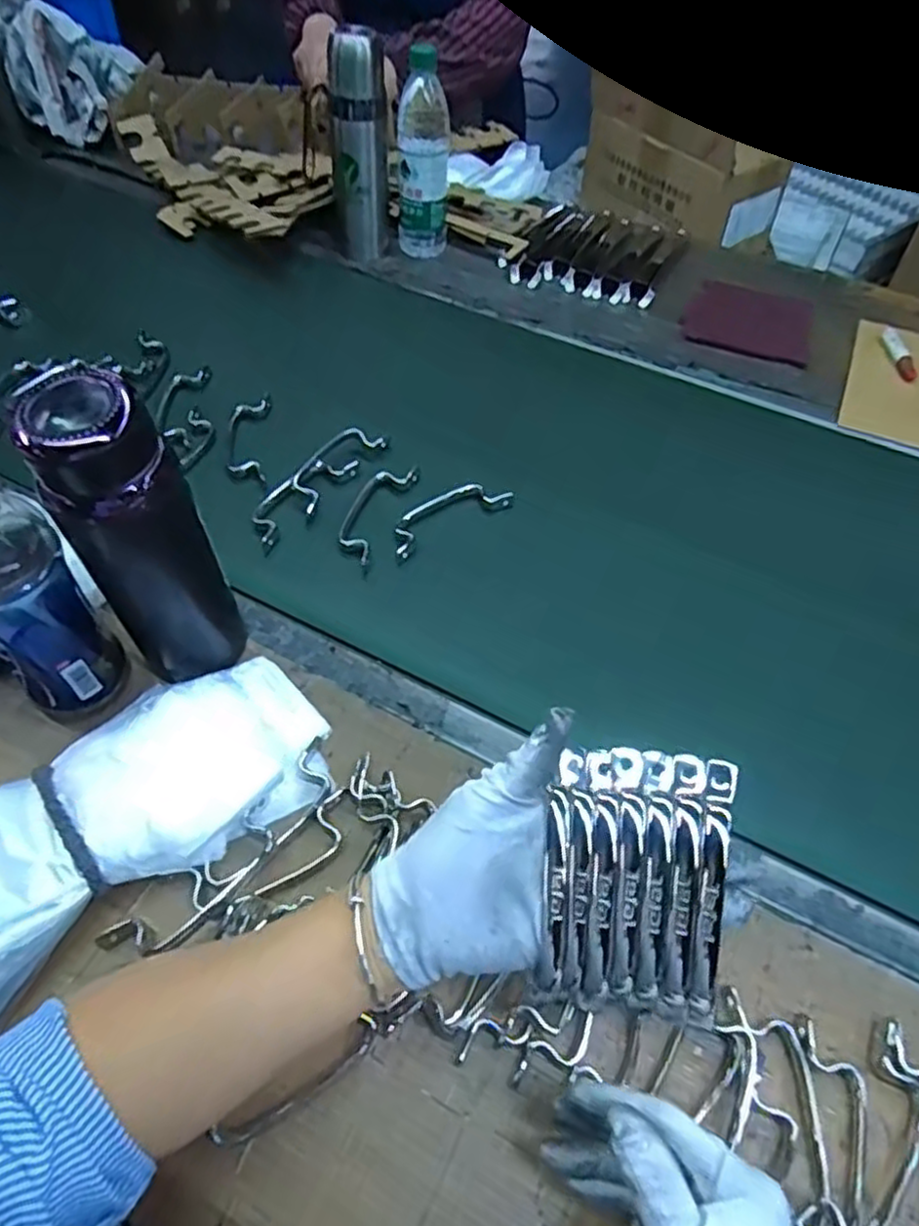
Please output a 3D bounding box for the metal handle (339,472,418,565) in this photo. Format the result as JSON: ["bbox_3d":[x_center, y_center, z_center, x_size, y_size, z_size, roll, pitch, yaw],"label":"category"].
[{"bbox_3d":[-0.082,-0.092,0.655,0.045,0.017,0.116,19,55,11],"label":"metal handle"}]

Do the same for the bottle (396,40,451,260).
[{"bbox_3d":[-0.046,-0.574,0.897,0.064,0.205,0.061,-4,54,-6],"label":"bottle"}]

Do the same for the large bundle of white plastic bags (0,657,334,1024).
[{"bbox_3d":[-0.237,0.138,0.454,0.324,0.055,0.121,-33,62,-24],"label":"large bundle of white plastic bags"}]

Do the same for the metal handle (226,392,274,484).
[{"bbox_3d":[-0.211,-0.176,0.709,0.043,0.012,0.118,-2,54,-4],"label":"metal handle"}]

